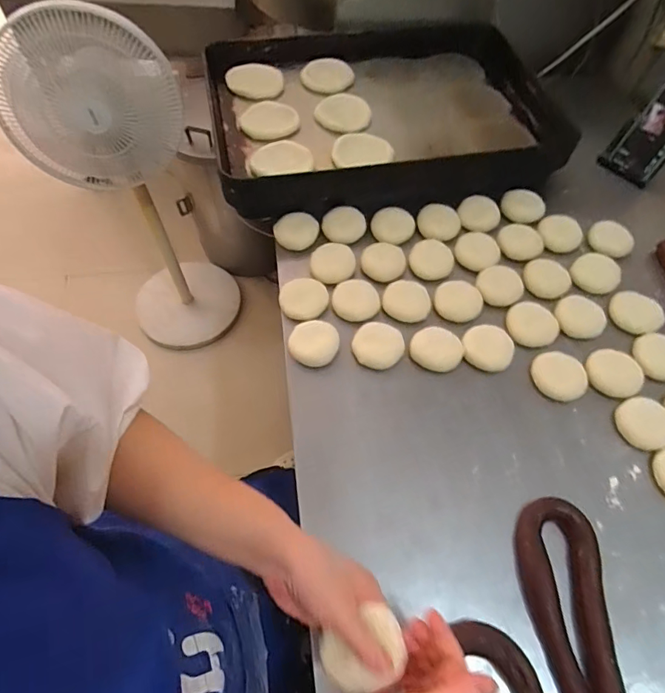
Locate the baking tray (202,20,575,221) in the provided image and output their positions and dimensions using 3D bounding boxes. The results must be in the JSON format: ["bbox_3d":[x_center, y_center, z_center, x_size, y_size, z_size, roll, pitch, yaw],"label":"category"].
[{"bbox_3d":[0.092,-0.433,0.829,0.587,0.076,0.413,-8,59,-7],"label":"baking tray"}]

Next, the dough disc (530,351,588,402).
[{"bbox_3d":[0.306,0.038,0.610,0.076,0.011,0.068,-22,64,-14],"label":"dough disc"}]

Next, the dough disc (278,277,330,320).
[{"bbox_3d":[-0.044,-0.069,0.657,0.064,0.020,0.068,1,60,-2],"label":"dough disc"}]

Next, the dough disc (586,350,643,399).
[{"bbox_3d":[0.379,0.035,0.610,0.061,0.015,0.068,-16,62,-11],"label":"dough disc"}]

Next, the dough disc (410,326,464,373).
[{"bbox_3d":[0.144,0.002,0.618,0.066,0.017,0.064,1,60,-2],"label":"dough disc"}]

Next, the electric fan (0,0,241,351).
[{"bbox_3d":[-0.517,-0.388,1.241,0.363,0.904,0.407,-18,61,-13],"label":"electric fan"}]

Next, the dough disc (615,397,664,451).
[{"bbox_3d":[0.397,0.097,0.576,0.062,0.014,0.065,1,60,-2],"label":"dough disc"}]

